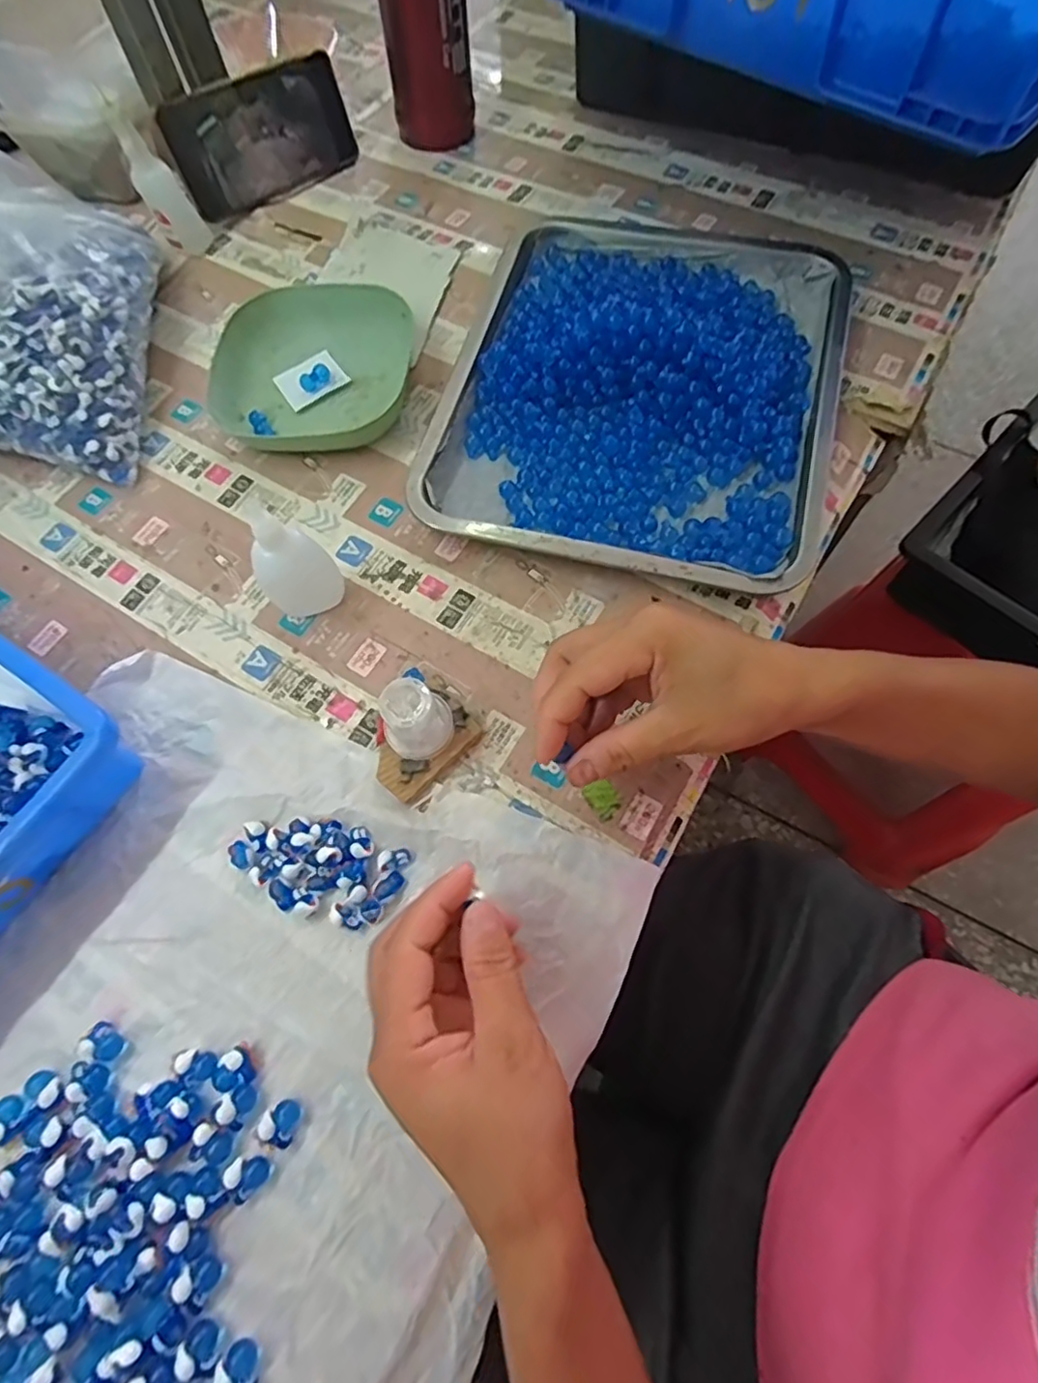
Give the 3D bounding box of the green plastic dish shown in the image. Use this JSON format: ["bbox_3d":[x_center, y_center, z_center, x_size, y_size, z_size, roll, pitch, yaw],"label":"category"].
[{"bbox_3d":[-0.155,-0.246,0.473,0.147,0.029,0.134,-1,68,2],"label":"green plastic dish"}]

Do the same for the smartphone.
[{"bbox_3d":[-0.218,-0.477,0.541,0.164,0.079,0.007,-39,50,-16],"label":"smartphone"}]

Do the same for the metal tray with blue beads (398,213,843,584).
[{"bbox_3d":[0.088,-0.223,0.446,0.268,0.043,0.319,11,69,7],"label":"metal tray with blue beads"}]

